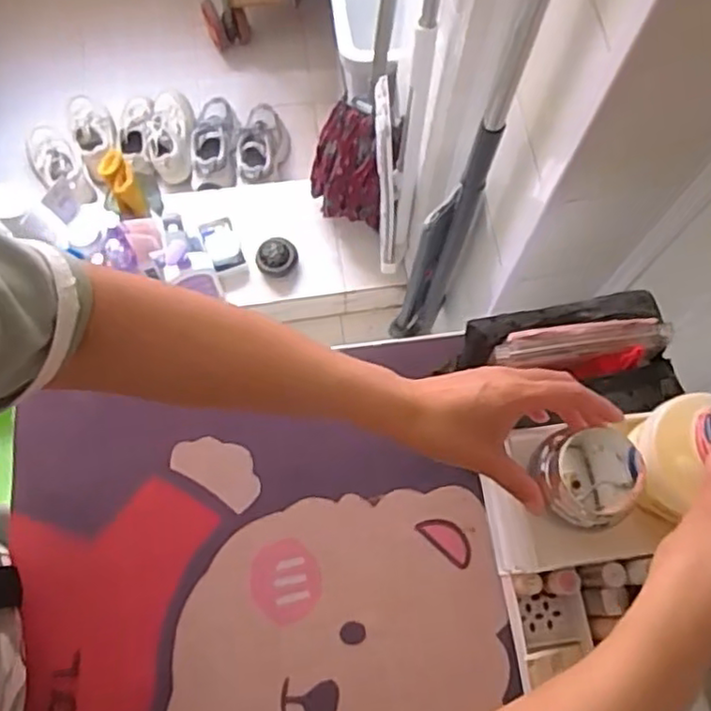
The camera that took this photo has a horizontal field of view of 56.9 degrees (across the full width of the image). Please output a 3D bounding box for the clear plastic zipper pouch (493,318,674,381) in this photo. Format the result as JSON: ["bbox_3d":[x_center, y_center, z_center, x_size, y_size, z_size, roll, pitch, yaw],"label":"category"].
[{"bbox_3d":[0.182,-0.003,0.521,0.136,0.028,0.038,-3,71,-2],"label":"clear plastic zipper pouch"}]

